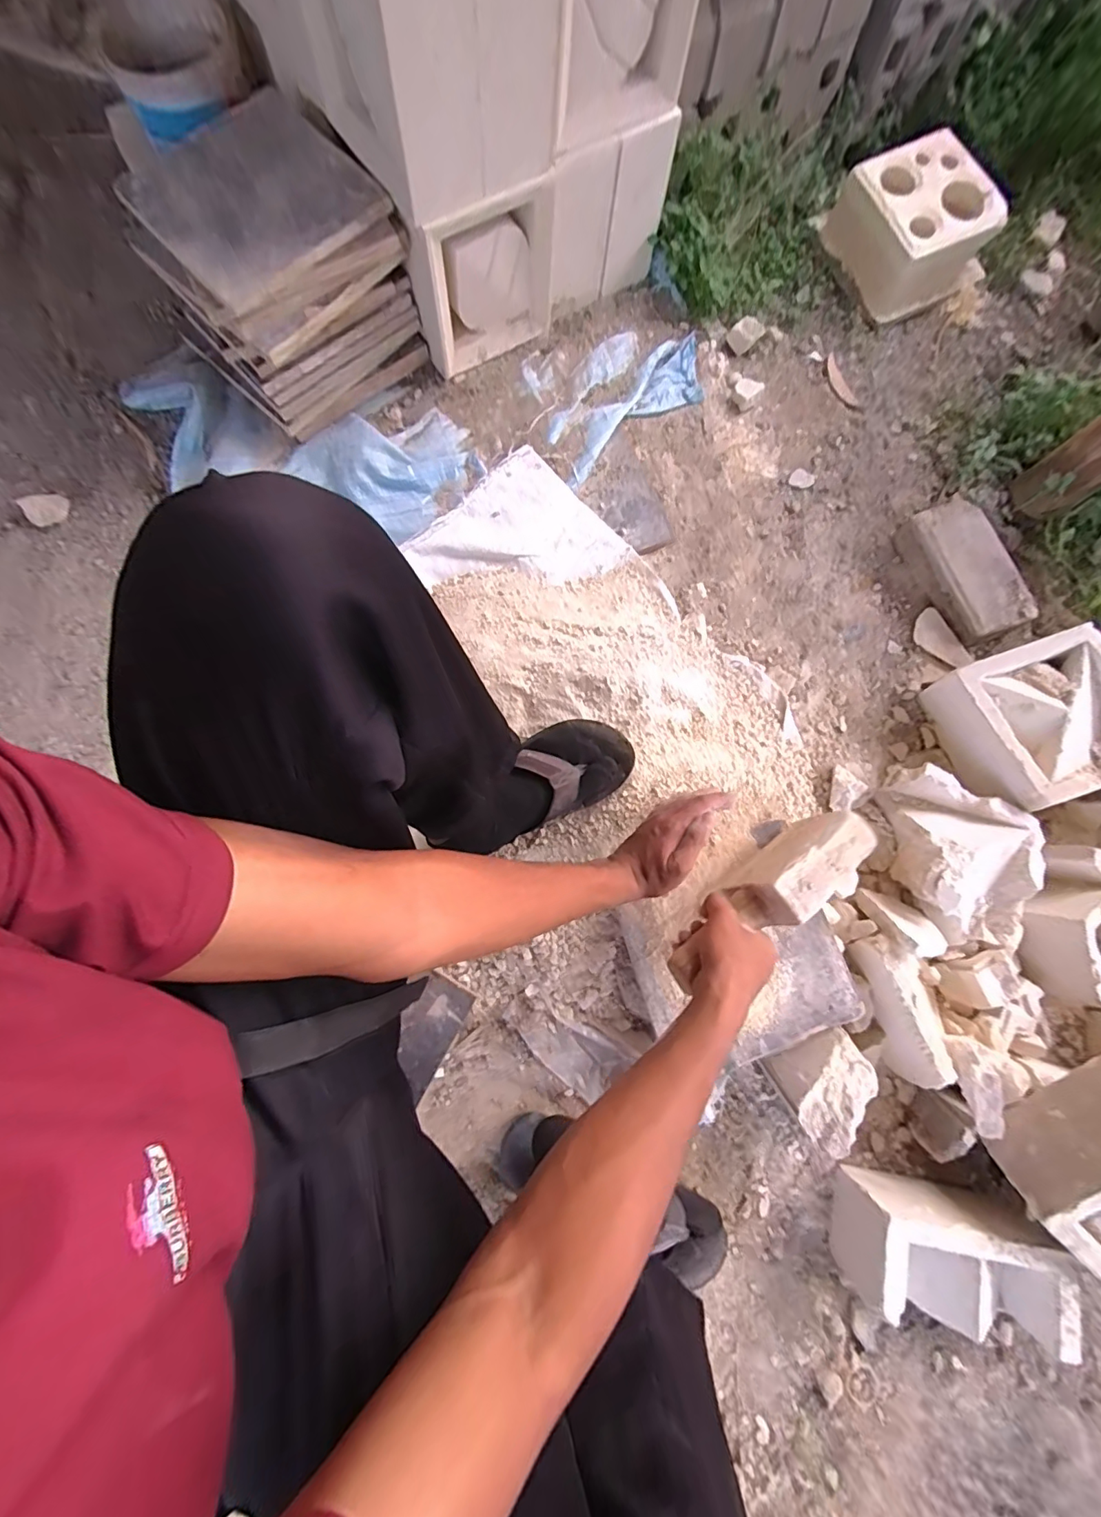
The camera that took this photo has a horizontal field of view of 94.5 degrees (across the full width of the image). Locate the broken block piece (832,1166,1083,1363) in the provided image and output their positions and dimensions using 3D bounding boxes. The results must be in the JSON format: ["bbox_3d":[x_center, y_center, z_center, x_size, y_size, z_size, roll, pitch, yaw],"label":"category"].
[{"bbox_3d":[0.442,0.554,0.559,0.197,0.085,0.109,8,78,2],"label":"broken block piece"}]

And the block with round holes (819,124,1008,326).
[{"bbox_3d":[0.656,-0.965,0.926,0.235,0.100,0.238,-24,79,-5],"label":"block with round holes"}]

